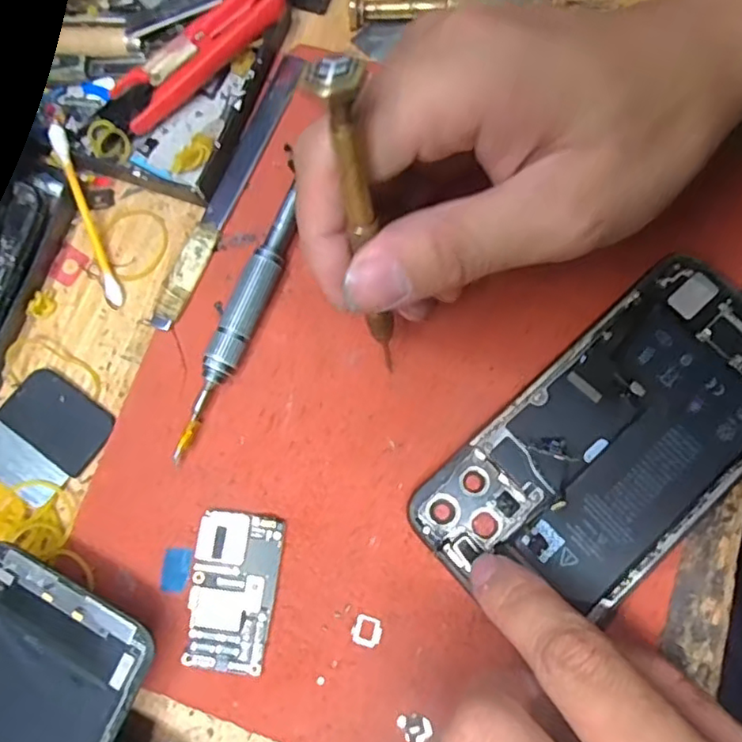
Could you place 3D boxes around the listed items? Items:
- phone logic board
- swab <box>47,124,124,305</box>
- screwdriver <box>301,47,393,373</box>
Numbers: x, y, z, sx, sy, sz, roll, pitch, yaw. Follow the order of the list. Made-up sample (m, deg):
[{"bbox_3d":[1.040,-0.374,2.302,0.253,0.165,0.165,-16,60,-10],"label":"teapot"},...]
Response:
[{"bbox_3d":[-0.047,0.075,0.206,0.028,0.004,0.050,7,77,3],"label":"phone logic board"},{"bbox_3d":[-0.111,-0.061,0.236,0.006,0.005,0.071,-19,95,-6],"label":"swab"},{"bbox_3d":[-0.001,-0.037,0.178,0.012,0.115,0.011,-28,61,-8],"label":"screwdriver"}]

